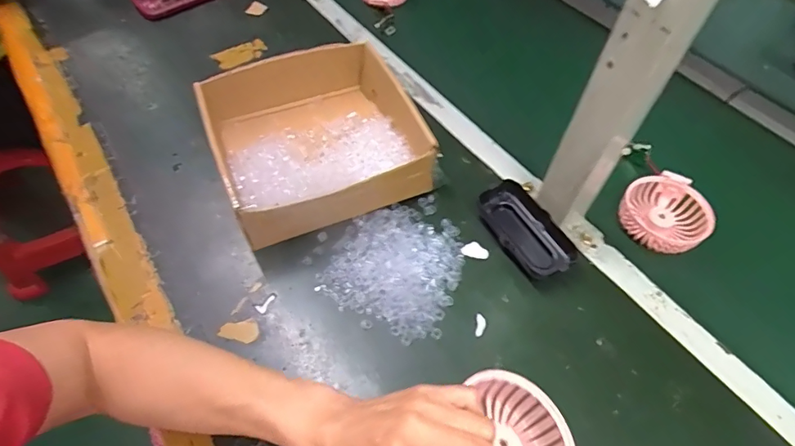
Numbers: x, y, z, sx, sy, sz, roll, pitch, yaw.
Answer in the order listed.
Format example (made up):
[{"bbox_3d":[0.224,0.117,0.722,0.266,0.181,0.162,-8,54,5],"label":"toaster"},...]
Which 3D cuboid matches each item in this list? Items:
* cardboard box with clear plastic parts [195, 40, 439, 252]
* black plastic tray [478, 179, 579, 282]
[{"bbox_3d":[-0.080,-0.098,0.510,0.221,0.056,0.206,-18,58,-15],"label":"cardboard box with clear plastic parts"},{"bbox_3d":[0.132,0.008,0.471,0.063,0.029,0.108,-19,58,-15],"label":"black plastic tray"}]

